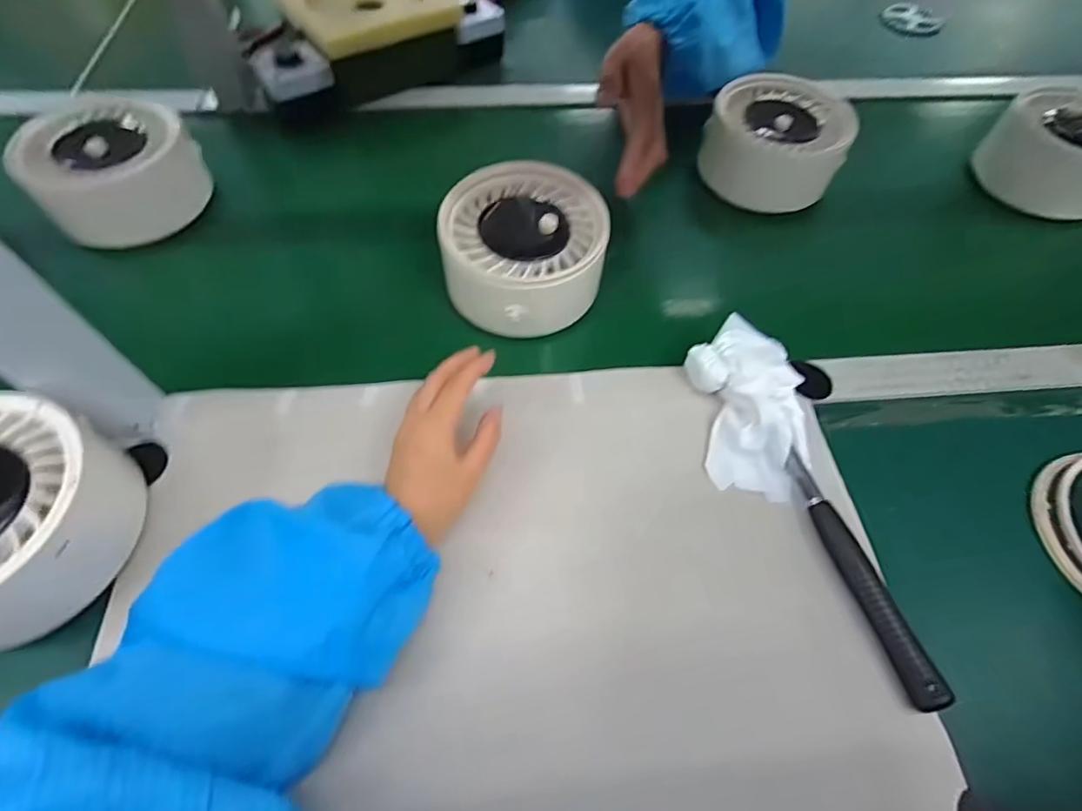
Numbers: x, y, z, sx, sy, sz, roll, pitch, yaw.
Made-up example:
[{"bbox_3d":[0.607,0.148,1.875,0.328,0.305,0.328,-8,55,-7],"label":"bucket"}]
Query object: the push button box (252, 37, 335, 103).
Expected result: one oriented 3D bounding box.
[{"bbox_3d":[-0.277,-0.376,0.593,0.074,0.029,0.063,-23,62,-15],"label":"push button box"}]

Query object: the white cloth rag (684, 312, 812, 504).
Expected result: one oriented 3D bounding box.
[{"bbox_3d":[0.162,-0.002,0.410,0.080,0.047,0.129,-3,59,-4],"label":"white cloth rag"}]

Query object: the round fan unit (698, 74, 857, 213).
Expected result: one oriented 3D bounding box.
[{"bbox_3d":[0.246,-0.277,0.559,0.135,0.072,0.118,31,63,15],"label":"round fan unit"}]

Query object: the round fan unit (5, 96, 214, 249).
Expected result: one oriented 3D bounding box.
[{"bbox_3d":[-0.410,-0.222,0.517,0.127,0.086,0.136,1,59,-2],"label":"round fan unit"}]

